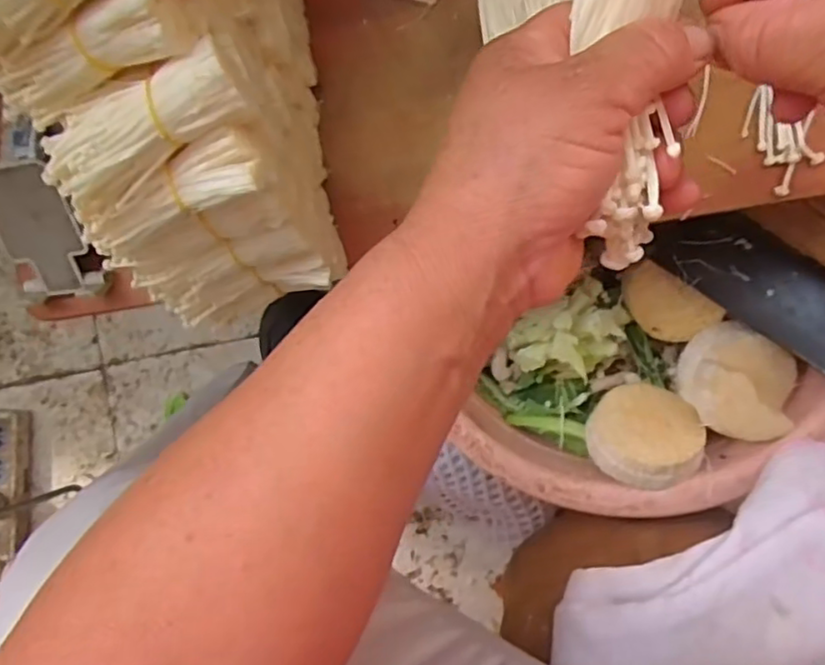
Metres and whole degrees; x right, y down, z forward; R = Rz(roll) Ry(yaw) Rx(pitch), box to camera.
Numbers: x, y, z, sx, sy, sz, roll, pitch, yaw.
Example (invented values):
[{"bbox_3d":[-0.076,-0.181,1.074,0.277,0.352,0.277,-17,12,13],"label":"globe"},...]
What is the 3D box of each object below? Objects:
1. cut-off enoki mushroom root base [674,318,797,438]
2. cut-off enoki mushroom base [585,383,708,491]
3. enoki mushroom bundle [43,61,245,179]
[{"bbox_3d":[0.253,0.039,0.487,0.084,0.056,0.078,0,92,10],"label":"cut-off enoki mushroom root base"},{"bbox_3d":[0.185,0.080,0.506,0.085,0.027,0.079,10,52,12],"label":"cut-off enoki mushroom base"},{"bbox_3d":[-0.122,-0.090,0.291,0.100,0.027,0.036,-22,88,10],"label":"enoki mushroom bundle"}]

